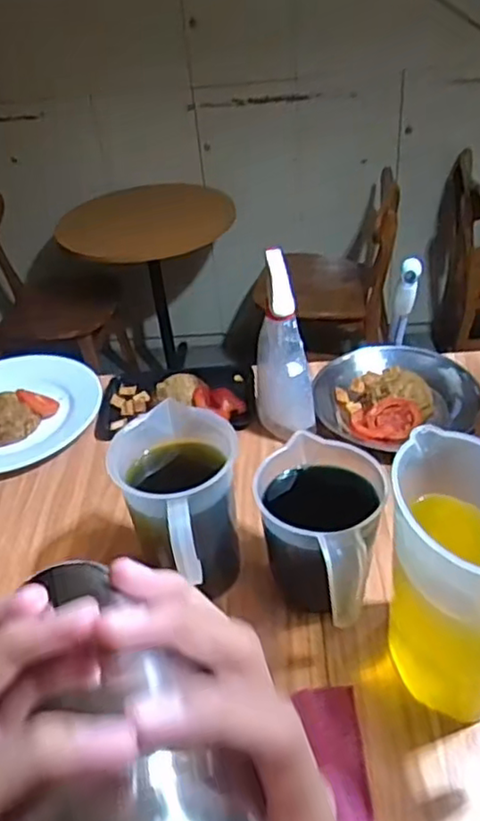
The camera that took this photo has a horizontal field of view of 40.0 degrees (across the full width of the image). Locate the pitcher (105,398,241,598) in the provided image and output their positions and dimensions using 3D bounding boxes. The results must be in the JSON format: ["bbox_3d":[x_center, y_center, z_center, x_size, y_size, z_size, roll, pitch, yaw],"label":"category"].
[{"bbox_3d":[-0.047,0.107,0.636,0.115,0.174,0.144,-20,40,-18],"label":"pitcher"}]

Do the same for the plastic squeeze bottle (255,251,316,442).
[{"bbox_3d":[0.051,-0.072,0.801,0.069,0.227,0.078,-5,38,1],"label":"plastic squeeze bottle"}]

